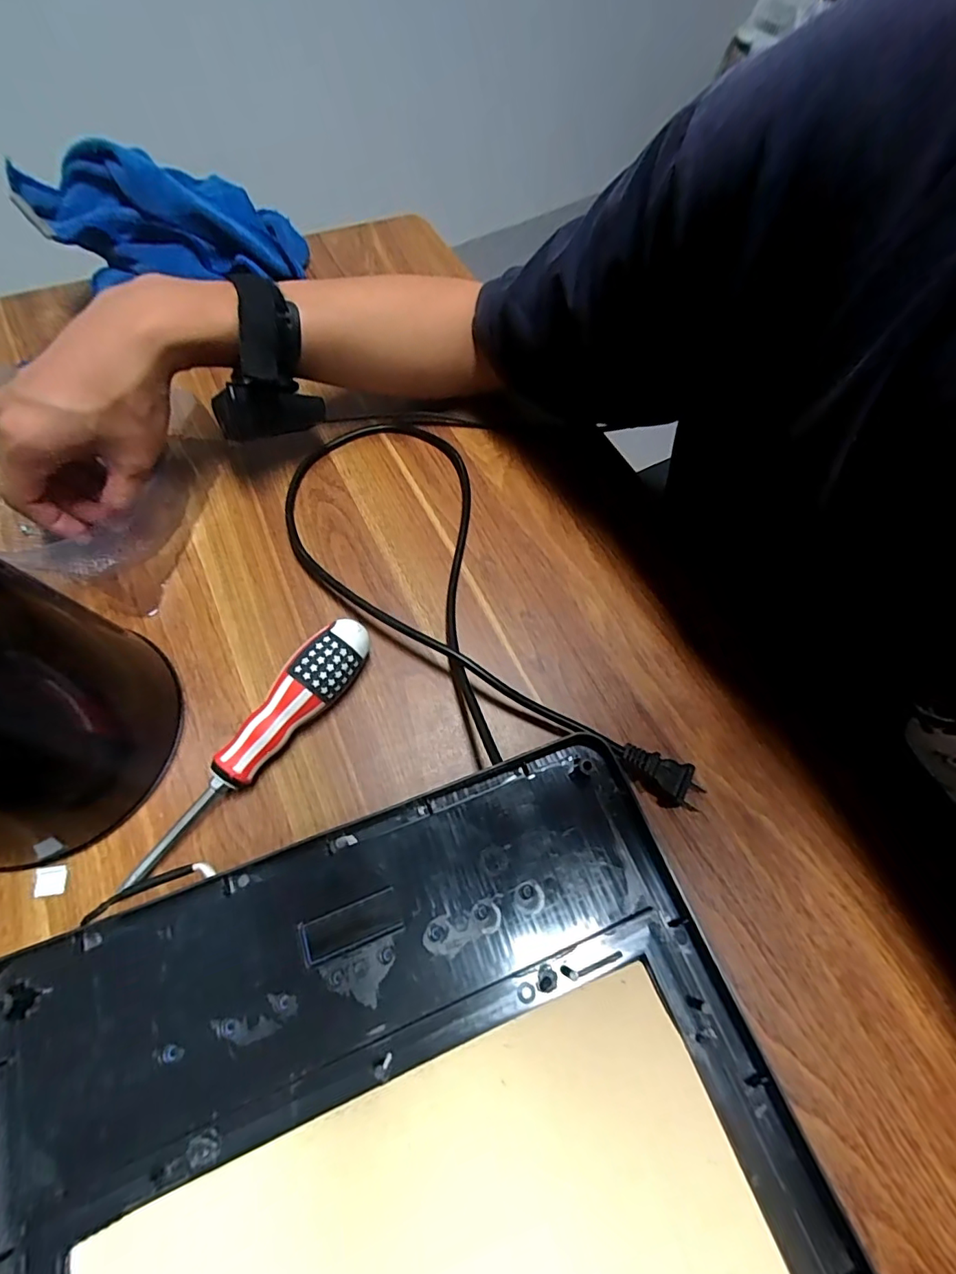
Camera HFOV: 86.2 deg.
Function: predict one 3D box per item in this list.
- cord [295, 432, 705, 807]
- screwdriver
[{"bbox_3d":[-0.019,-0.023,0.352,0.150,0.027,0.373,-27,67,-15],"label":"cord"},{"bbox_3d":[-0.127,0.061,0.294,0.033,0.037,0.175,35,67,13],"label":"screwdriver"}]

